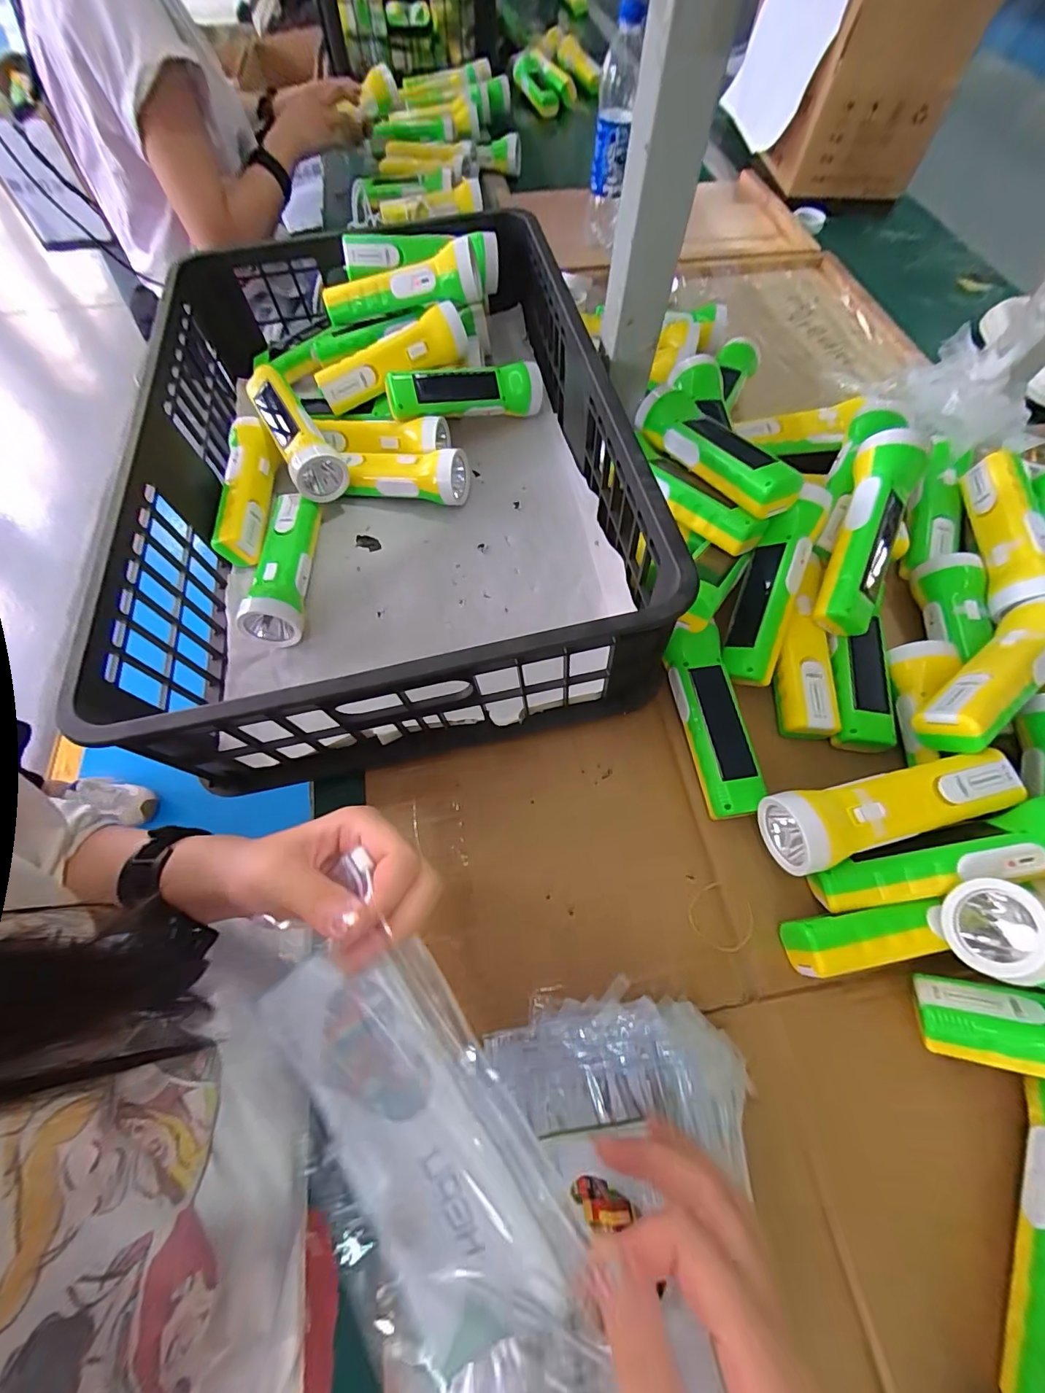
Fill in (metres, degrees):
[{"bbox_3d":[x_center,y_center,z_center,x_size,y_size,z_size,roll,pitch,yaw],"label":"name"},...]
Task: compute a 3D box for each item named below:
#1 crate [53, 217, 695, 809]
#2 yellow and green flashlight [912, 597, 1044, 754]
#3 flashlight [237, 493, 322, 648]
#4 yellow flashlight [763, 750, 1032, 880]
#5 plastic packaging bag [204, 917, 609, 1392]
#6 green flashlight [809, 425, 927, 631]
[{"bbox_3d":[-0.133,-0.240,0.458,0.390,0.145,0.570,-10,64,-5],"label":"crate"},{"bbox_3d":[0.364,-0.017,0.367,0.172,0.051,0.046,-34,70,-16],"label":"yellow and green flashlight"},{"bbox_3d":[-0.230,-0.130,0.465,0.053,0.048,0.159,-2,65,-2],"label":"flashlight"},{"bbox_3d":[0.250,0.081,0.336,0.164,0.048,0.049,-15,70,0],"label":"yellow flashlight"},{"bbox_3d":[-0.058,0.187,0.213,0.101,0.012,0.213,-40,76,6],"label":"plastic packaging bag"},{"bbox_3d":[0.290,-0.136,0.402,0.051,0.049,0.171,18,87,9],"label":"green flashlight"}]

